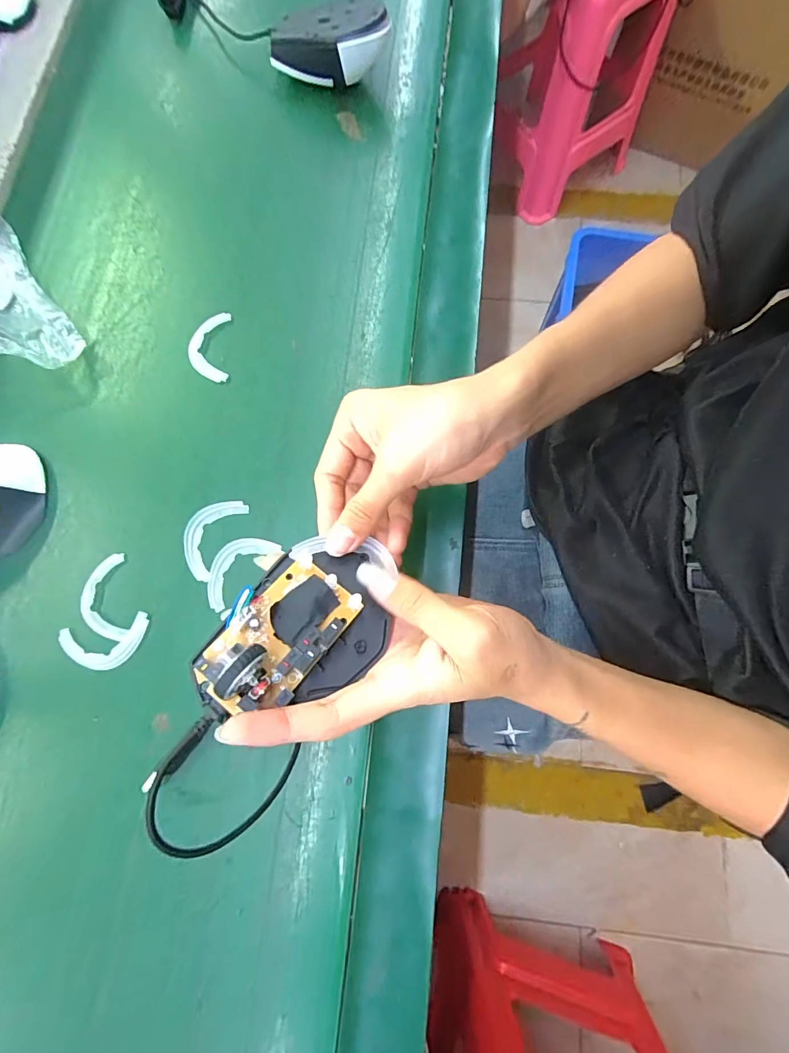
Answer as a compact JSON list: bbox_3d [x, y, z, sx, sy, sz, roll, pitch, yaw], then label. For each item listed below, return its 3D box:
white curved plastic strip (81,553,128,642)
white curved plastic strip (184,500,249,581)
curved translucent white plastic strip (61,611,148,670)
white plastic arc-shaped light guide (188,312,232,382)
[{"bbox_3d":[-0.213,0.053,0.312,0.031,0.004,0.063,-13,77,-2],"label":"white curved plastic strip"},{"bbox_3d":[-0.139,0.006,0.322,0.033,0.004,0.064,25,78,7],"label":"white curved plastic strip"},{"bbox_3d":[-0.207,0.084,0.305,0.063,0.006,0.034,-13,77,-2],"label":"curved translucent white plastic strip"},{"bbox_3d":[-0.156,-0.151,0.359,0.034,0.004,0.061,-1,77,1],"label":"white plastic arc-shaped light guide"}]

